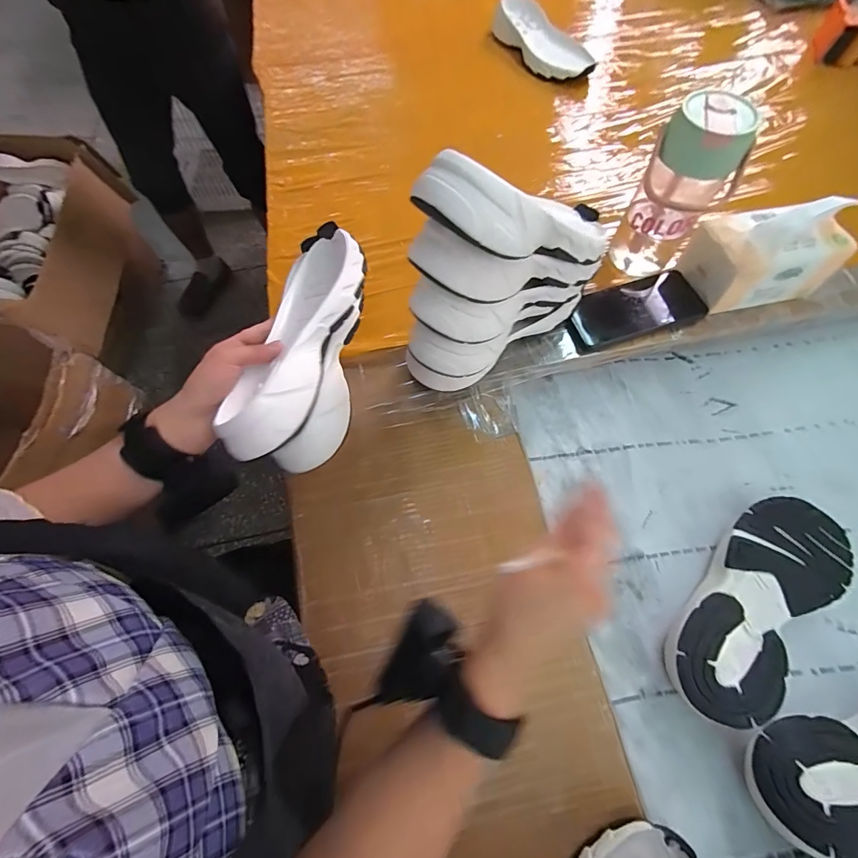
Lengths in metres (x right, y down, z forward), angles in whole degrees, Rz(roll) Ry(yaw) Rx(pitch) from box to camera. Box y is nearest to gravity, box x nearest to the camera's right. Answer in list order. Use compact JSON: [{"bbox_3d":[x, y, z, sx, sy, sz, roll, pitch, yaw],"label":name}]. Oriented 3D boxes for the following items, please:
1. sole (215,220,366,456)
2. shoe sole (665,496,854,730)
[{"bbox_3d":[-0.118,-0.102,0.380,0.087,0.058,0.262,7,59,1],"label":"sole"},{"bbox_3d":[0.326,0.160,0.397,0.119,0.052,0.266,40,74,16],"label":"shoe sole"}]

